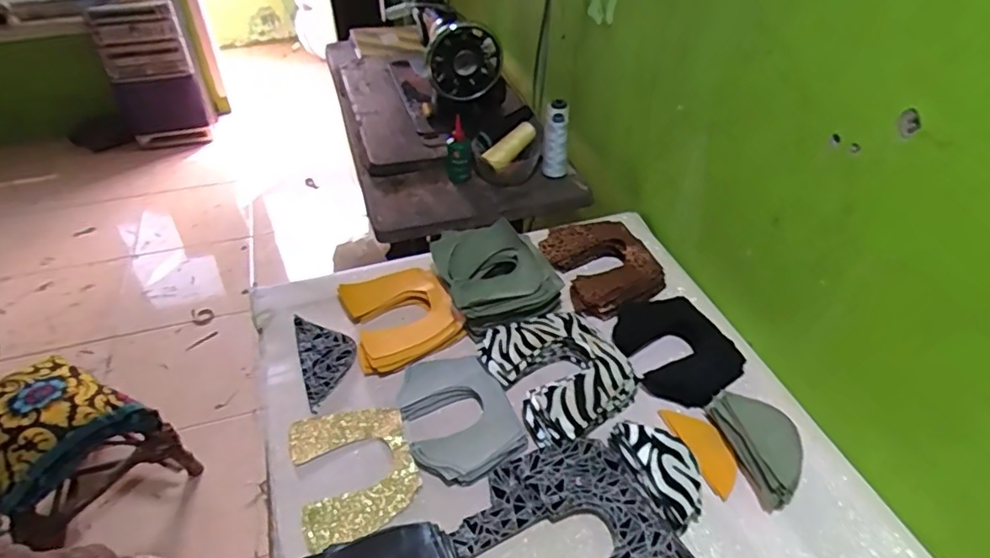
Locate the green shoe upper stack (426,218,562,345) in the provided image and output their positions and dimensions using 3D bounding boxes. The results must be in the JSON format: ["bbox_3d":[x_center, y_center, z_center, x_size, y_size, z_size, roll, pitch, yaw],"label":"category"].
[{"bbox_3d":[0.000,-0.007,0.791,0.148,0.061,0.168,-20,46,-21],"label":"green shoe upper stack"}]

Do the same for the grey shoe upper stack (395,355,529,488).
[{"bbox_3d":[-0.046,0.150,0.653,0.115,0.021,0.166,-18,46,-20],"label":"grey shoe upper stack"}]

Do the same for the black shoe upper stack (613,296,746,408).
[{"bbox_3d":[0.223,0.084,0.735,0.123,0.031,0.169,-20,46,-21],"label":"black shoe upper stack"}]

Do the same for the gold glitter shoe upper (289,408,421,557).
[{"bbox_3d":[-0.153,0.204,0.625,0.123,0.013,0.149,-15,45,-17],"label":"gold glitter shoe upper"}]

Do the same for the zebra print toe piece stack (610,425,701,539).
[{"bbox_3d":[0.173,0.196,0.601,0.063,0.035,0.121,-17,44,-18],"label":"zebra print toe piece stack"}]

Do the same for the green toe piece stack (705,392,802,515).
[{"bbox_3d":[0.289,0.177,0.620,0.064,0.043,0.127,-7,42,-8],"label":"green toe piece stack"}]

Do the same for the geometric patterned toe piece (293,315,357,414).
[{"bbox_3d":[-0.213,0.099,0.731,0.069,0.008,0.140,-15,50,-18],"label":"geometric patterned toe piece"}]

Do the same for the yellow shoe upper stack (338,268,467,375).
[{"bbox_3d":[-0.125,0.048,0.768,0.136,0.018,0.151,-14,44,-16],"label":"yellow shoe upper stack"}]

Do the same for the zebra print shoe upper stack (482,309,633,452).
[{"bbox_3d":[0.076,0.107,0.689,0.146,0.047,0.176,-21,47,-22],"label":"zebra print shoe upper stack"}]

